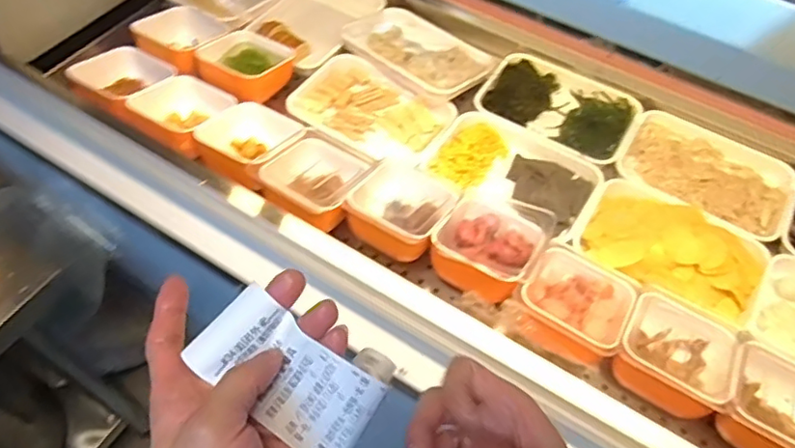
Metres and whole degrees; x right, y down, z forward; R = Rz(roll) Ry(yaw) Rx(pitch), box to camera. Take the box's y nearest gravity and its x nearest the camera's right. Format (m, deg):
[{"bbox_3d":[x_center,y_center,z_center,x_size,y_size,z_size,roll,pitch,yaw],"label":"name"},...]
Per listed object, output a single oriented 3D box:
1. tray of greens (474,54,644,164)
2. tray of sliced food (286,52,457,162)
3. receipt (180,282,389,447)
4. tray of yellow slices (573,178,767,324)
[{"bbox_3d":[0.325,-0.239,1.164,0.296,0.060,0.208,29,60,16],"label":"tray of greens"},{"bbox_3d":[-0.062,-0.222,1.129,0.288,0.053,0.201,30,60,17],"label":"tray of sliced food"},{"bbox_3d":[-0.057,0.082,0.316,0.100,0.015,0.053,42,86,1],"label":"receipt"},{"bbox_3d":[0.455,0.045,0.973,0.291,0.064,0.213,30,60,17],"label":"tray of yellow slices"}]

